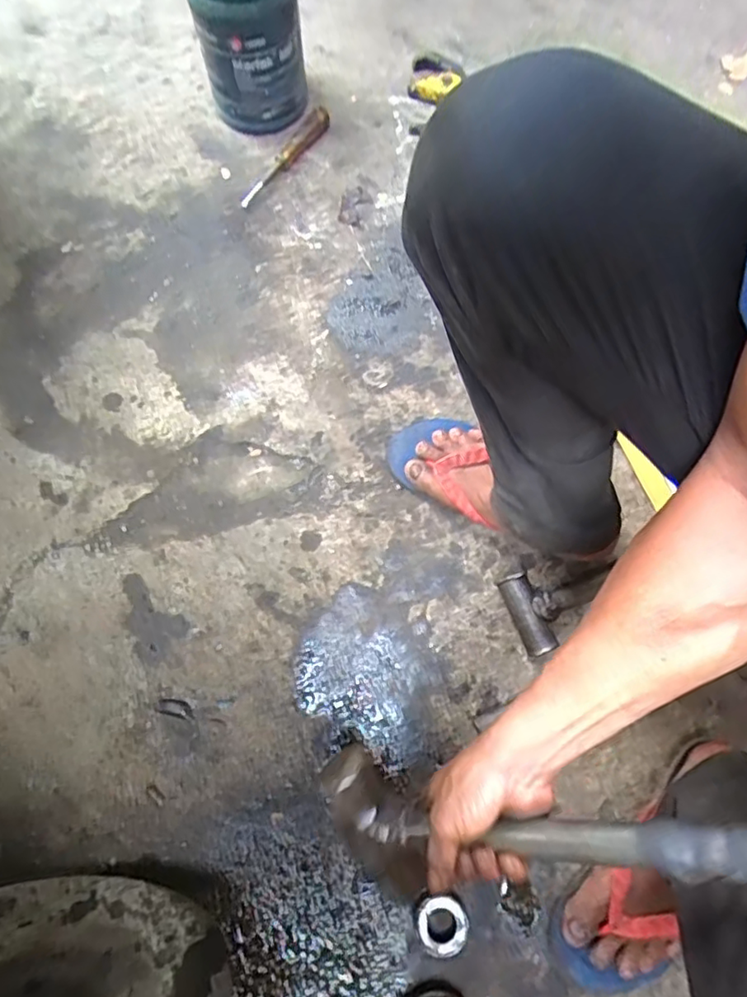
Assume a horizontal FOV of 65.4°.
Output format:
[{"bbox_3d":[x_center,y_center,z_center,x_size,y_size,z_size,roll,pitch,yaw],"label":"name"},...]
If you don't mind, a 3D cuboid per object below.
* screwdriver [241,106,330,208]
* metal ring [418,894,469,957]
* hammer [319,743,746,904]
[{"bbox_3d":[-0.122,-0.476,0.816,0.024,0.024,0.191,35,76,9],"label":"screwdriver"},{"bbox_3d":[0.067,0.409,0.561,0.046,0.023,0.046,0,73,-1],"label":"metal ring"},{"bbox_3d":[0.107,0.239,0.405,0.330,0.064,0.112,-16,68,35],"label":"hammer"}]

